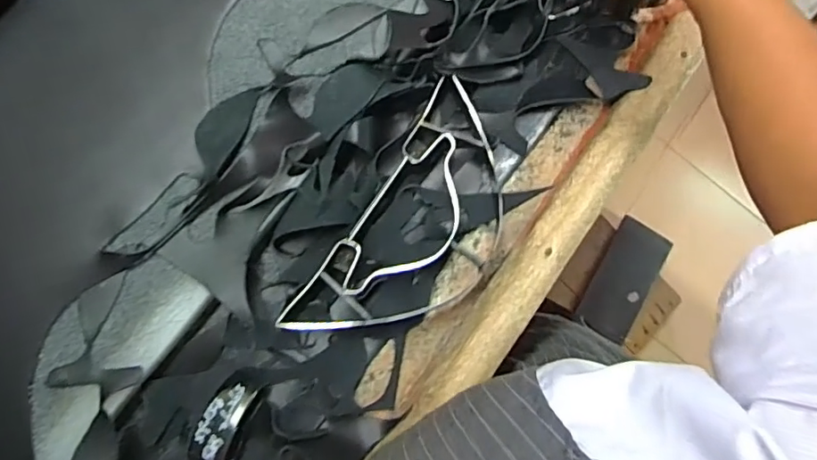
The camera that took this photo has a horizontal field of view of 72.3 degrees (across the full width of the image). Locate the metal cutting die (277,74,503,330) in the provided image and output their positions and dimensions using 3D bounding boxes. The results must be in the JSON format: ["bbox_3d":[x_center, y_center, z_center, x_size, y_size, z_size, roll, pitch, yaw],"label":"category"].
[{"bbox_3d":[0.018,0.004,0.503,0.133,0.037,0.265,33,84,-1],"label":"metal cutting die"}]

